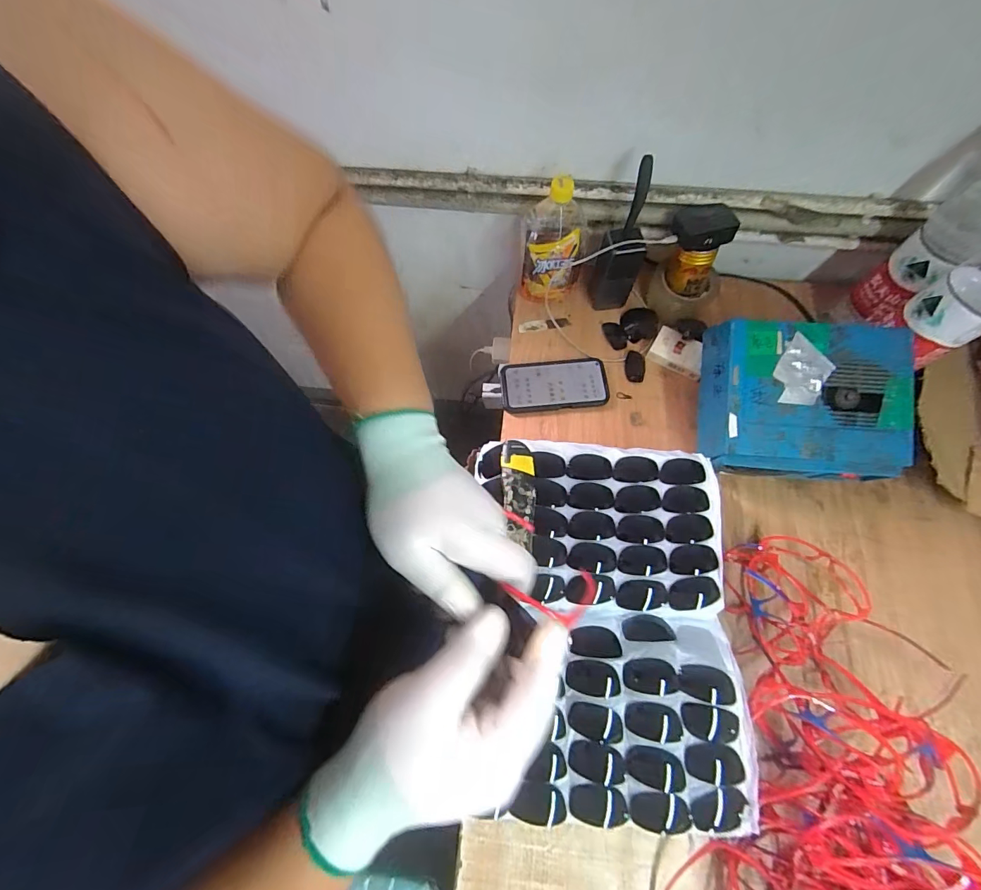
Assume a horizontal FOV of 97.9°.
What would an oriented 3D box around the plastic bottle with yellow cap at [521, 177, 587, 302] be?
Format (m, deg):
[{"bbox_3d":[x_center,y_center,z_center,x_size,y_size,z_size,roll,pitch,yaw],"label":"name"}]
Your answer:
[{"bbox_3d":[0.096,-0.312,0.640,0.091,0.186,0.097,10,70,5],"label":"plastic bottle with yellow cap"}]

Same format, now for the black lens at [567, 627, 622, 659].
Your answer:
[{"bbox_3d":[0.112,0.210,0.456,0.051,0.011,0.029,4,70,3],"label":"black lens"}]

